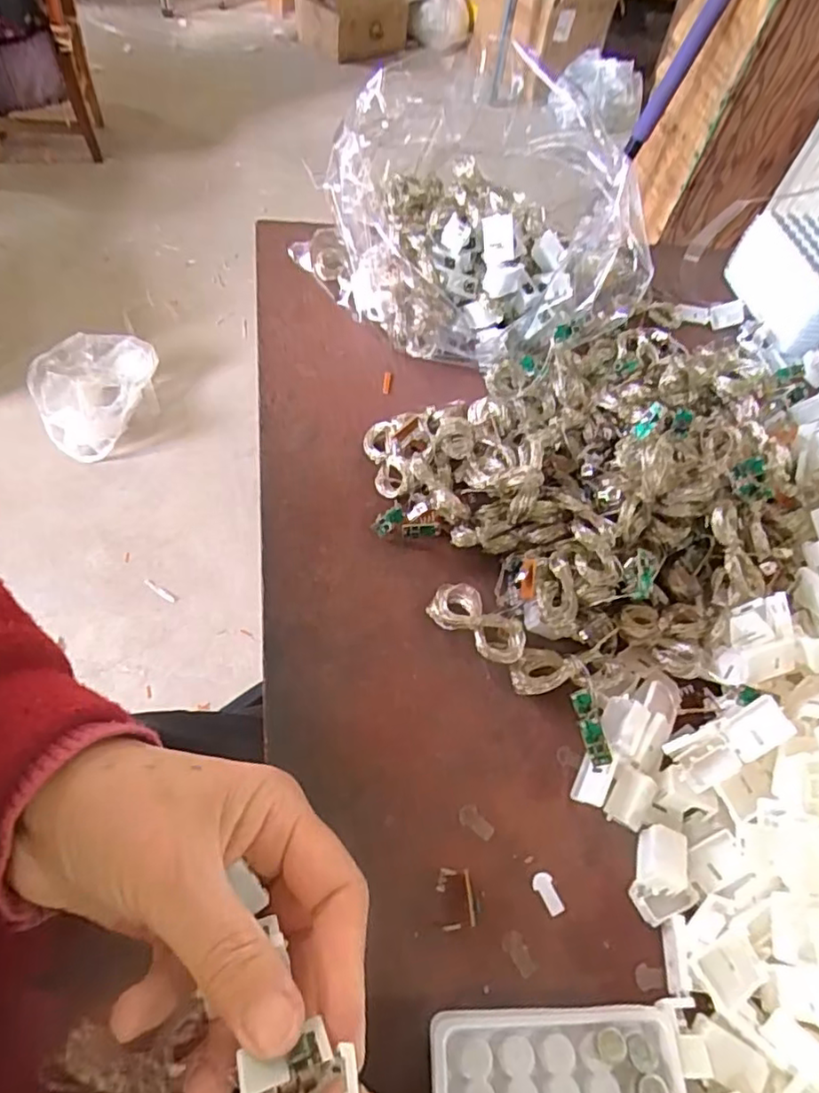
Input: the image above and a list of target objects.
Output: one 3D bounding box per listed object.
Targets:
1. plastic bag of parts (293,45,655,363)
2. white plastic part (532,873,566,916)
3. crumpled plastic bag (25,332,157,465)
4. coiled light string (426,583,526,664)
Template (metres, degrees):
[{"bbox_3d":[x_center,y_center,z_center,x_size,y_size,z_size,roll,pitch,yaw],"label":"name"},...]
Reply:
[{"bbox_3d":[0.041,-0.232,0.460,0.250,0.135,0.160,37,57,15],"label":"plastic bag of parts"},{"bbox_3d":[0.063,0.158,0.281,0.010,0.004,0.018,-12,59,-17],"label":"white plastic part"},{"bbox_3d":[-0.675,-0.320,1.312,0.217,0.111,0.284,14,55,0],"label":"crumpled plastic bag"},{"bbox_3d":[0.038,0.042,0.342,0.058,0.016,0.025,39,58,16],"label":"coiled light string"}]

